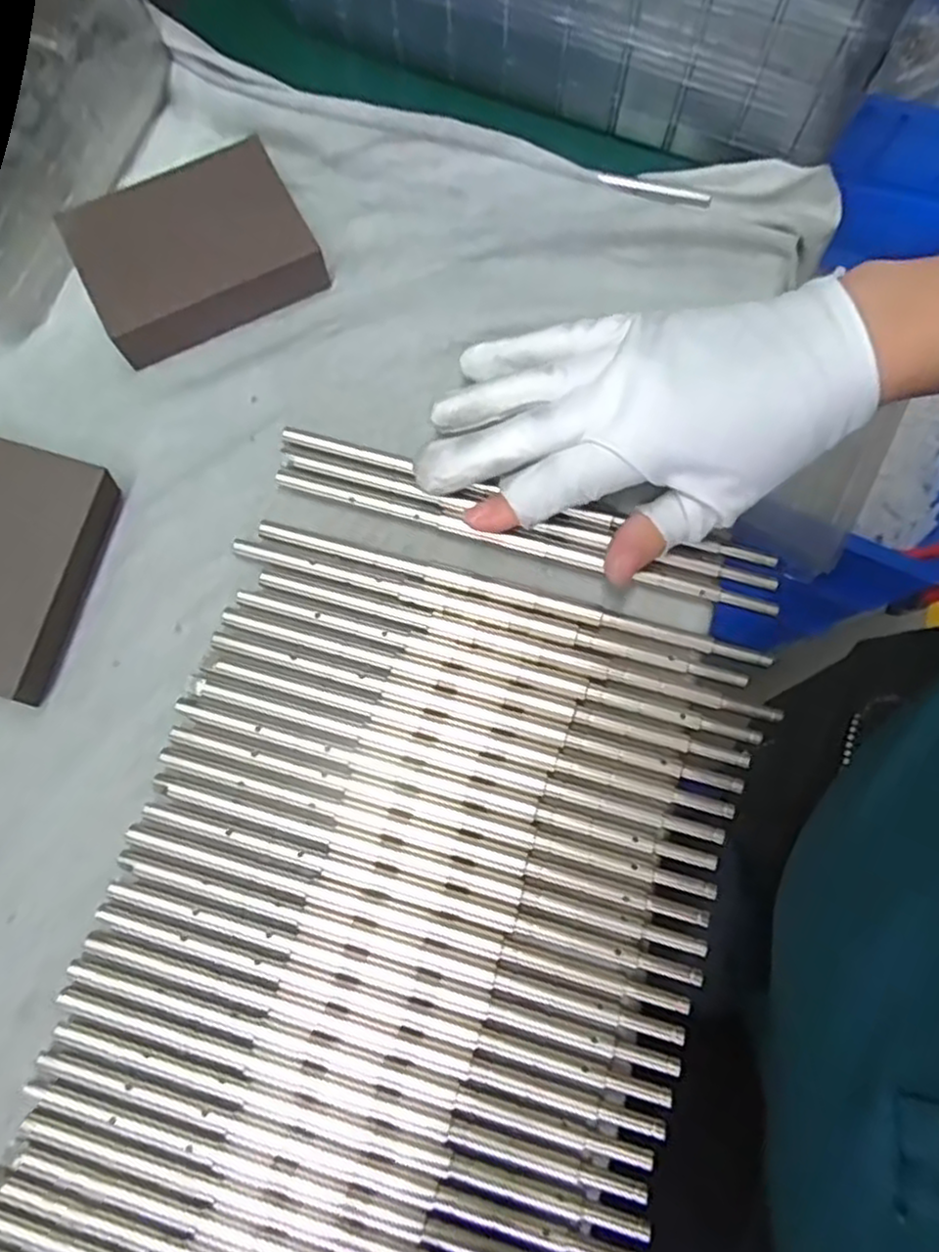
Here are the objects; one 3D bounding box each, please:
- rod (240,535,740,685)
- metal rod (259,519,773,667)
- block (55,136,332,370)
[{"bbox_3d":[0.006,-0.006,0.296,0.211,0.004,0.008,15,76,5],"label":"rod"},{"bbox_3d":[0.015,-0.014,0.298,0.210,0.004,0.009,15,76,5],"label":"metal rod"},{"bbox_3d":[-0.122,-0.166,0.328,0.095,0.026,0.072,-28,77,-6],"label":"block"}]

